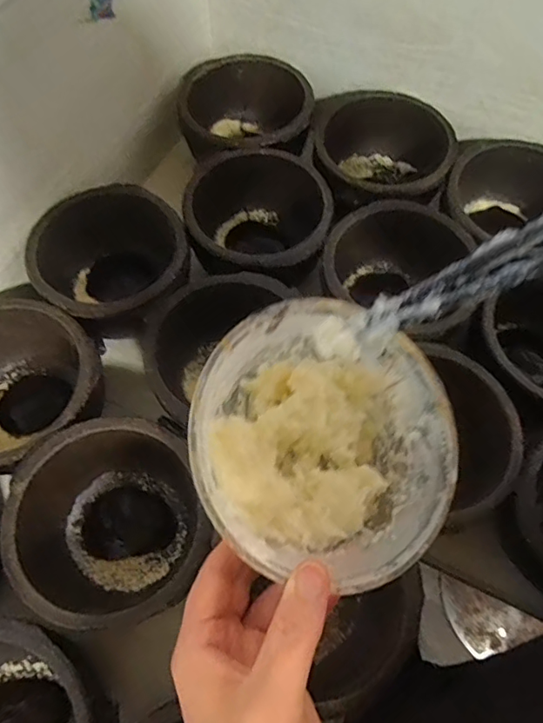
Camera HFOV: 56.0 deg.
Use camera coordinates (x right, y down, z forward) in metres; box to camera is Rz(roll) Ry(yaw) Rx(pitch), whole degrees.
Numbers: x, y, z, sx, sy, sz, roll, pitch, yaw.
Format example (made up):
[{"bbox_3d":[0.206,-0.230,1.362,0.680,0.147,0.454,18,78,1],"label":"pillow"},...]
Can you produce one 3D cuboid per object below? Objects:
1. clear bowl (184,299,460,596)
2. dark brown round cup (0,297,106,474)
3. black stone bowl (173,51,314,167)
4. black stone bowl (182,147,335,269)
[{"bbox_3d":[0.030,0.043,0.273,0.133,0.079,0.134,1,66,-1],"label":"clear bowl"},{"bbox_3d":[-0.225,0.024,0.453,0.150,0.085,0.140,1,66,-1],"label":"dark brown round cup"},{"bbox_3d":[-0.028,-0.274,0.587,0.139,0.084,0.137,1,66,-1],"label":"black stone bowl"},{"bbox_3d":[-0.014,-0.141,0.527,0.140,0.080,0.140,1,66,-1],"label":"black stone bowl"}]

